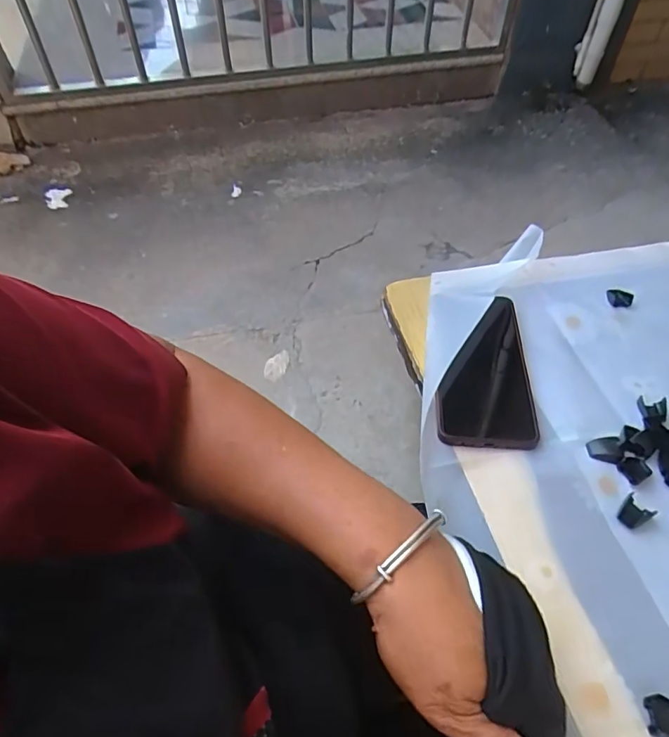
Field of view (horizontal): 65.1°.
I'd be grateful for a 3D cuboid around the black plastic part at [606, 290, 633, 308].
[{"bbox_3d":[0.280,-0.069,0.515,0.024,0.006,0.018,22,53,19],"label":"black plastic part"}]

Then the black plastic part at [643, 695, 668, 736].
[{"bbox_3d":[0.184,0.191,0.287,0.023,0.008,0.018,2,49,4],"label":"black plastic part"}]

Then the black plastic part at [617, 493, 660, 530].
[{"bbox_3d":[0.209,0.100,0.363,0.023,0.004,0.019,-34,56,-25],"label":"black plastic part"}]

